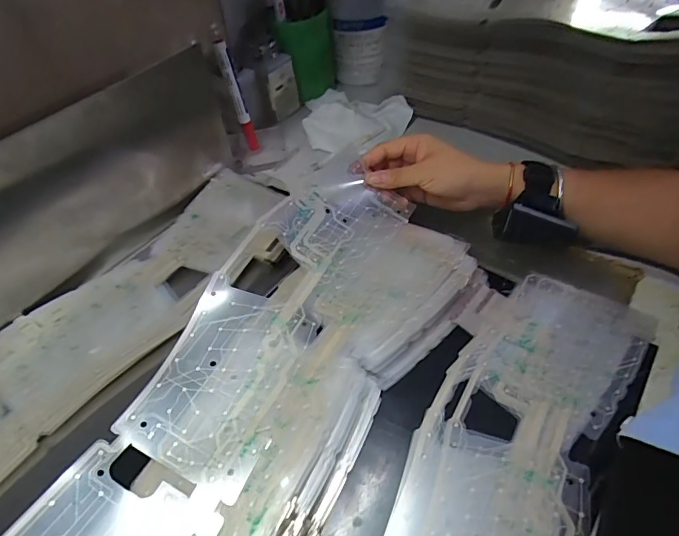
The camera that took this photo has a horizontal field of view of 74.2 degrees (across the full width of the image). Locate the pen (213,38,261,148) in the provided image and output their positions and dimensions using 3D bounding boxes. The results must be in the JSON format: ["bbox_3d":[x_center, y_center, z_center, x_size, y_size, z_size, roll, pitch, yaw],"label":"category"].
[{"bbox_3d":[-0.123,-0.204,0.551,0.018,0.148,0.017,-22,50,-13],"label":"pen"}]

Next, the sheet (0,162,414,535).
[{"bbox_3d":[-0.081,0.064,0.338,0.100,0.051,0.419,17,52,20],"label":"sheet"}]

